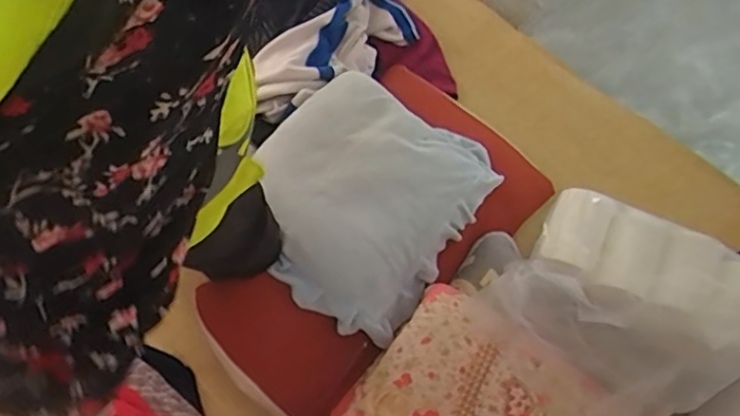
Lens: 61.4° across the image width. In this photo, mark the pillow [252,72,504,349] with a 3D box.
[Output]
[{"bbox_3d":[-0.011,-0.022,1.110,0.361,0.077,0.427,34,74,8],"label":"pillow"}]

